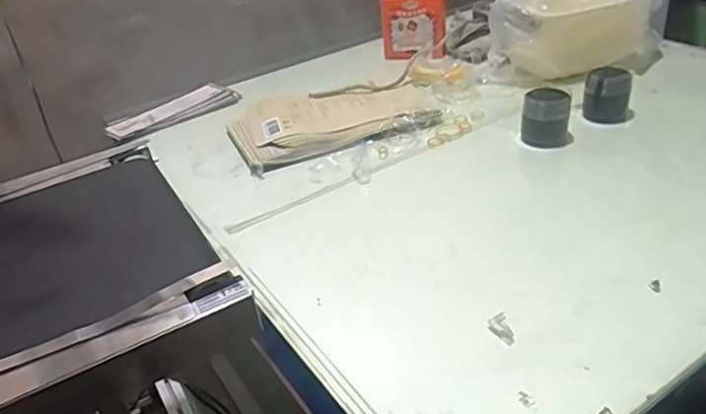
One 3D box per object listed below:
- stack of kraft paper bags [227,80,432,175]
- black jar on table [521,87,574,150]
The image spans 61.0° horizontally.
[{"bbox_3d":[-0.028,-0.157,1.021,0.352,0.035,0.230,-13,33,-11],"label":"stack of kraft paper bags"},{"bbox_3d":[0.298,-0.141,0.917,0.075,0.075,0.061,5,34,17],"label":"black jar on table"}]

